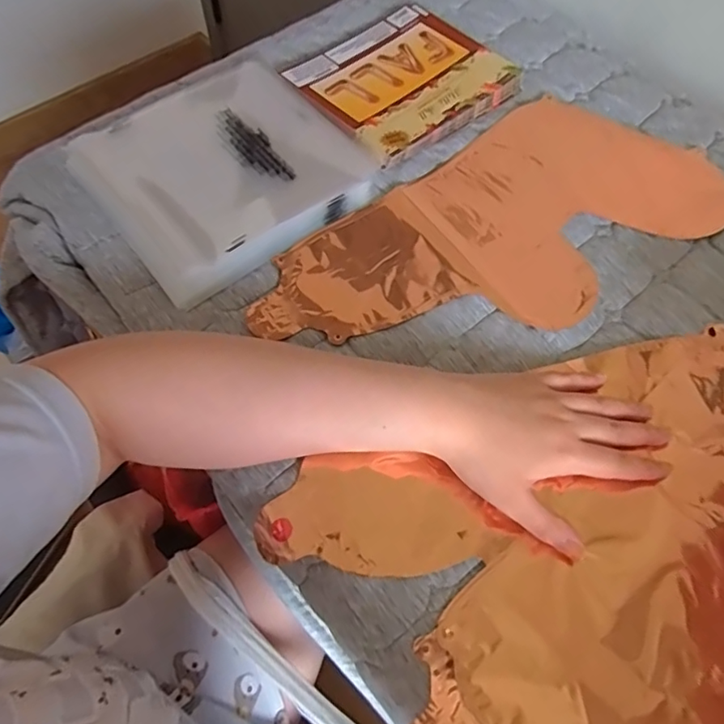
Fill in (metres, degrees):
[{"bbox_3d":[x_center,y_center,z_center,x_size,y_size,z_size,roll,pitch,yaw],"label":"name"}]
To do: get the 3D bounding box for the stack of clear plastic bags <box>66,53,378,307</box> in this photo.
[{"bbox_3d":[-0.125,-0.181,0.496,0.222,0.029,0.210,-35,68,-18],"label":"stack of clear plastic bags"}]

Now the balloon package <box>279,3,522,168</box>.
[{"bbox_3d":[0.046,-0.298,0.568,0.199,0.017,0.168,-38,69,-19],"label":"balloon package"}]

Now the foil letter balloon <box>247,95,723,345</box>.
[{"bbox_3d":[0.121,-0.112,0.476,0.430,0.007,0.202,-34,68,-17],"label":"foil letter balloon"}]

